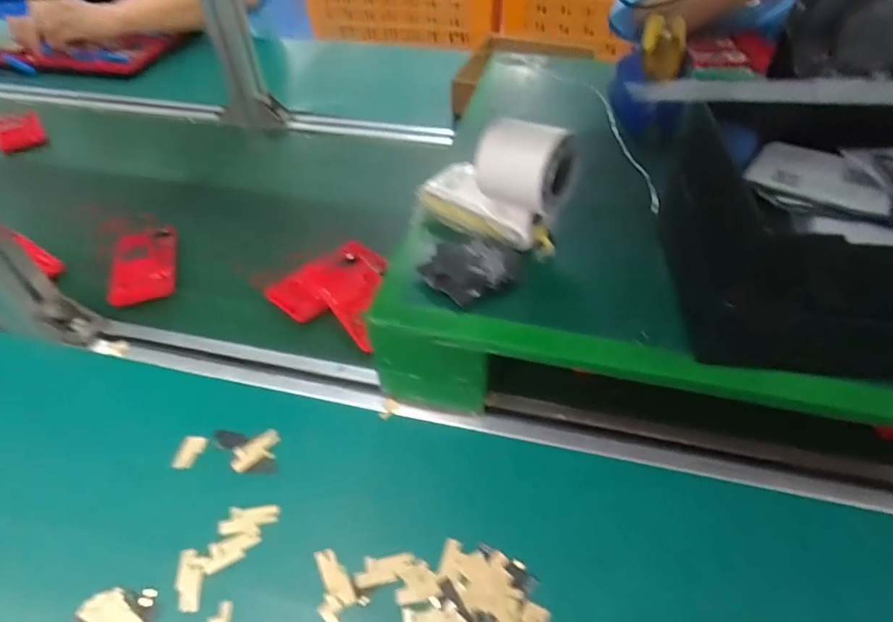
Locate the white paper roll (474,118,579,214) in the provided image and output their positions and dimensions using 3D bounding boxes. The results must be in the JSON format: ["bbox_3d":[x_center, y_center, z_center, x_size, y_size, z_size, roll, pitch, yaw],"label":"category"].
[{"bbox_3d":[0.058,-0.108,0.379,0.068,0.055,0.055,18,50,17],"label":"white paper roll"}]

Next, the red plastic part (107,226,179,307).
[{"bbox_3d":[-0.333,-0.051,0.567,0.064,0.012,0.106,-13,48,-10],"label":"red plastic part"}]

